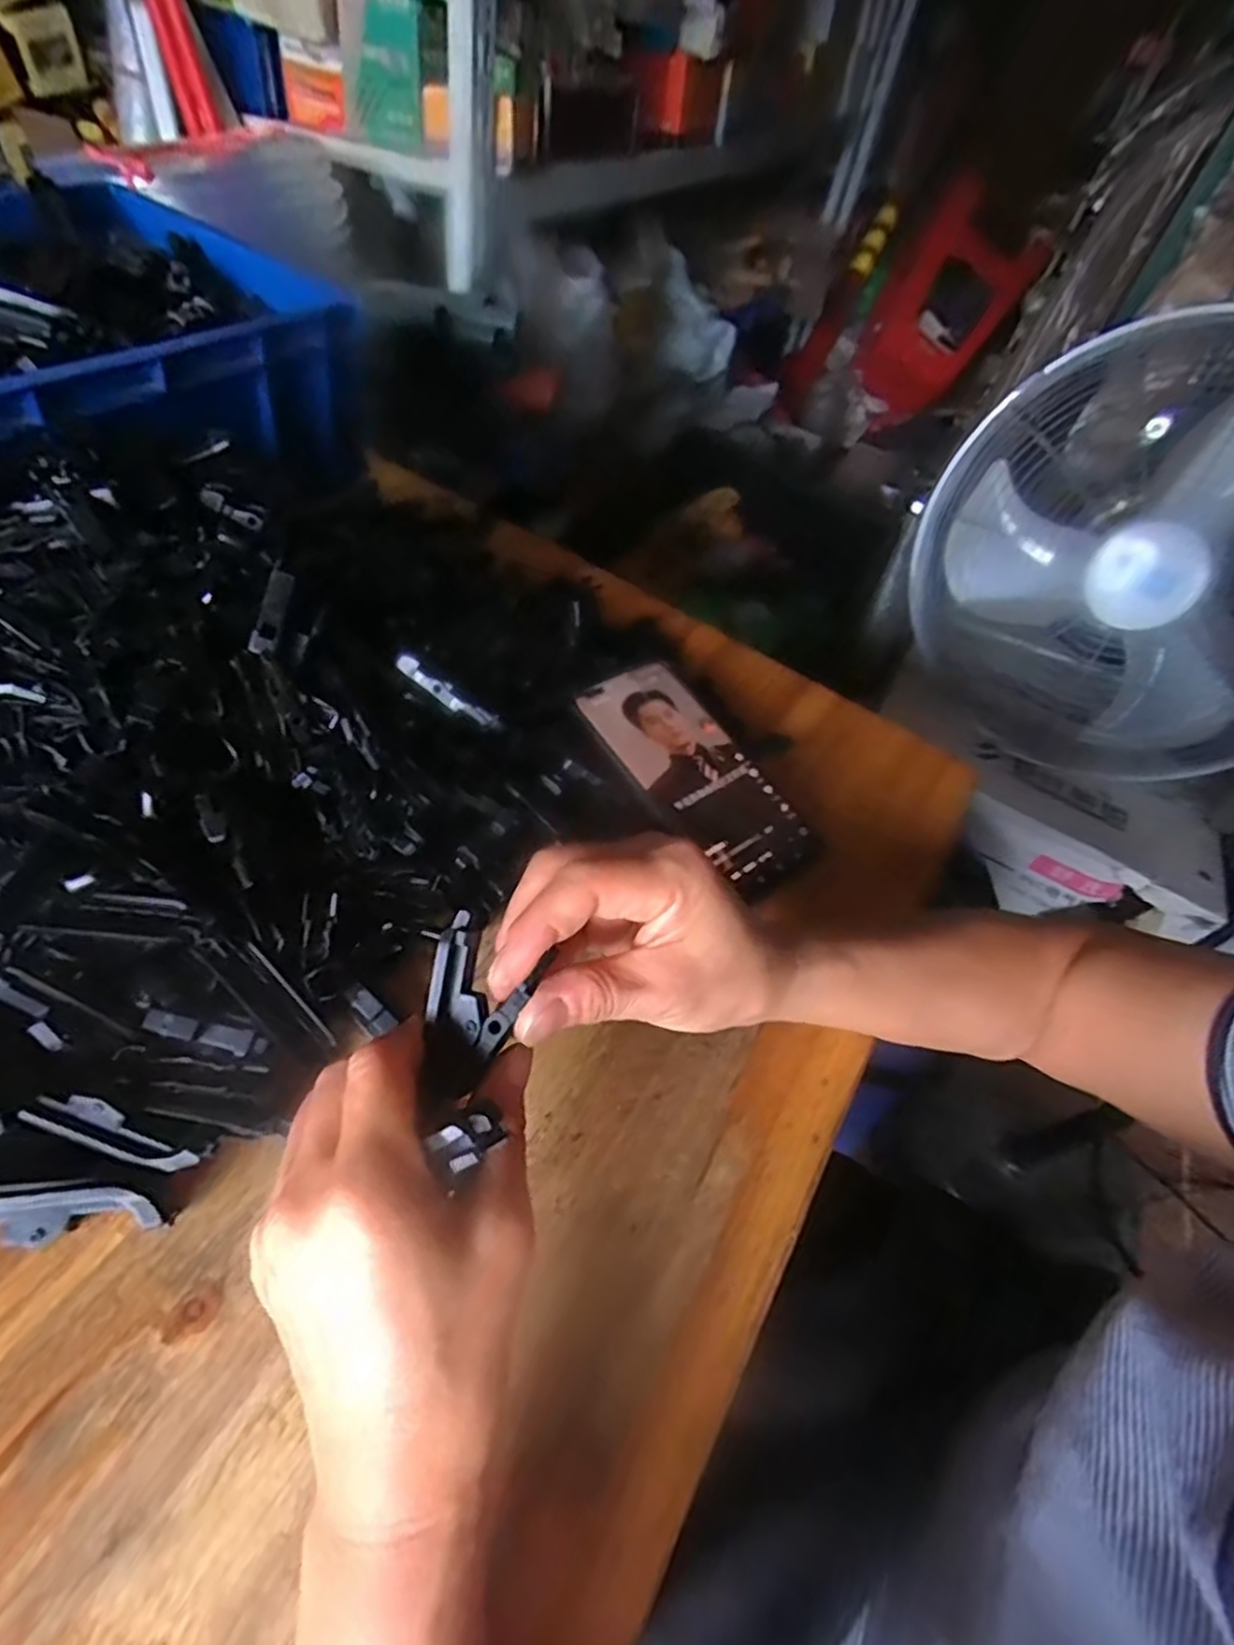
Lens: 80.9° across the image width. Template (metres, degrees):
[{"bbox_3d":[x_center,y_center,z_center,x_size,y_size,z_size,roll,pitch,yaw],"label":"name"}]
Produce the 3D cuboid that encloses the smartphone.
[{"bbox_3d":[0.045,-0.031,0.424,0.077,0.005,0.160,-25,66,-27],"label":"smartphone"}]

